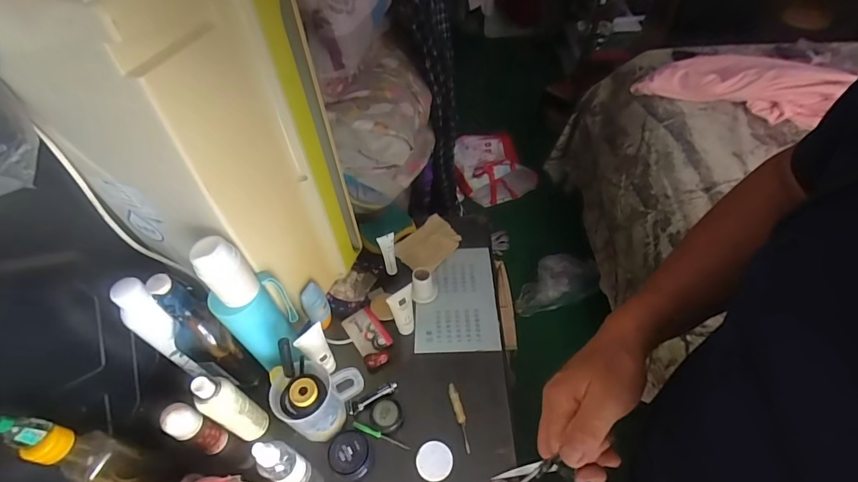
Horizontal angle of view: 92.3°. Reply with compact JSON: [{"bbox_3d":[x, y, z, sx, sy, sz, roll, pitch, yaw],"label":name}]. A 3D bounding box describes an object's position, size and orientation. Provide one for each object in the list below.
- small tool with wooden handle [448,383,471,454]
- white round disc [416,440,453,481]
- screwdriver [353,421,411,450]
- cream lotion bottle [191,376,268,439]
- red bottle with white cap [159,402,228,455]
[{"bbox_3d":[0.046,0.254,0.598,0.014,0.016,0.093,-15,52,-7],"label":"small tool with wooden handle"},{"bbox_3d":[0.008,0.303,0.568,0.049,0.004,0.047,-2,51,3],"label":"white round disc"},{"bbox_3d":[-0.069,0.277,0.589,0.086,0.010,0.010,13,54,15],"label":"screwdriver"},{"bbox_3d":[-0.256,0.221,0.541,0.035,0.160,0.033,-10,51,-3],"label":"cream lotion bottle"},{"bbox_3d":[-0.308,0.251,0.547,0.030,0.119,0.034,13,54,15],"label":"red bottle with white cap"}]

